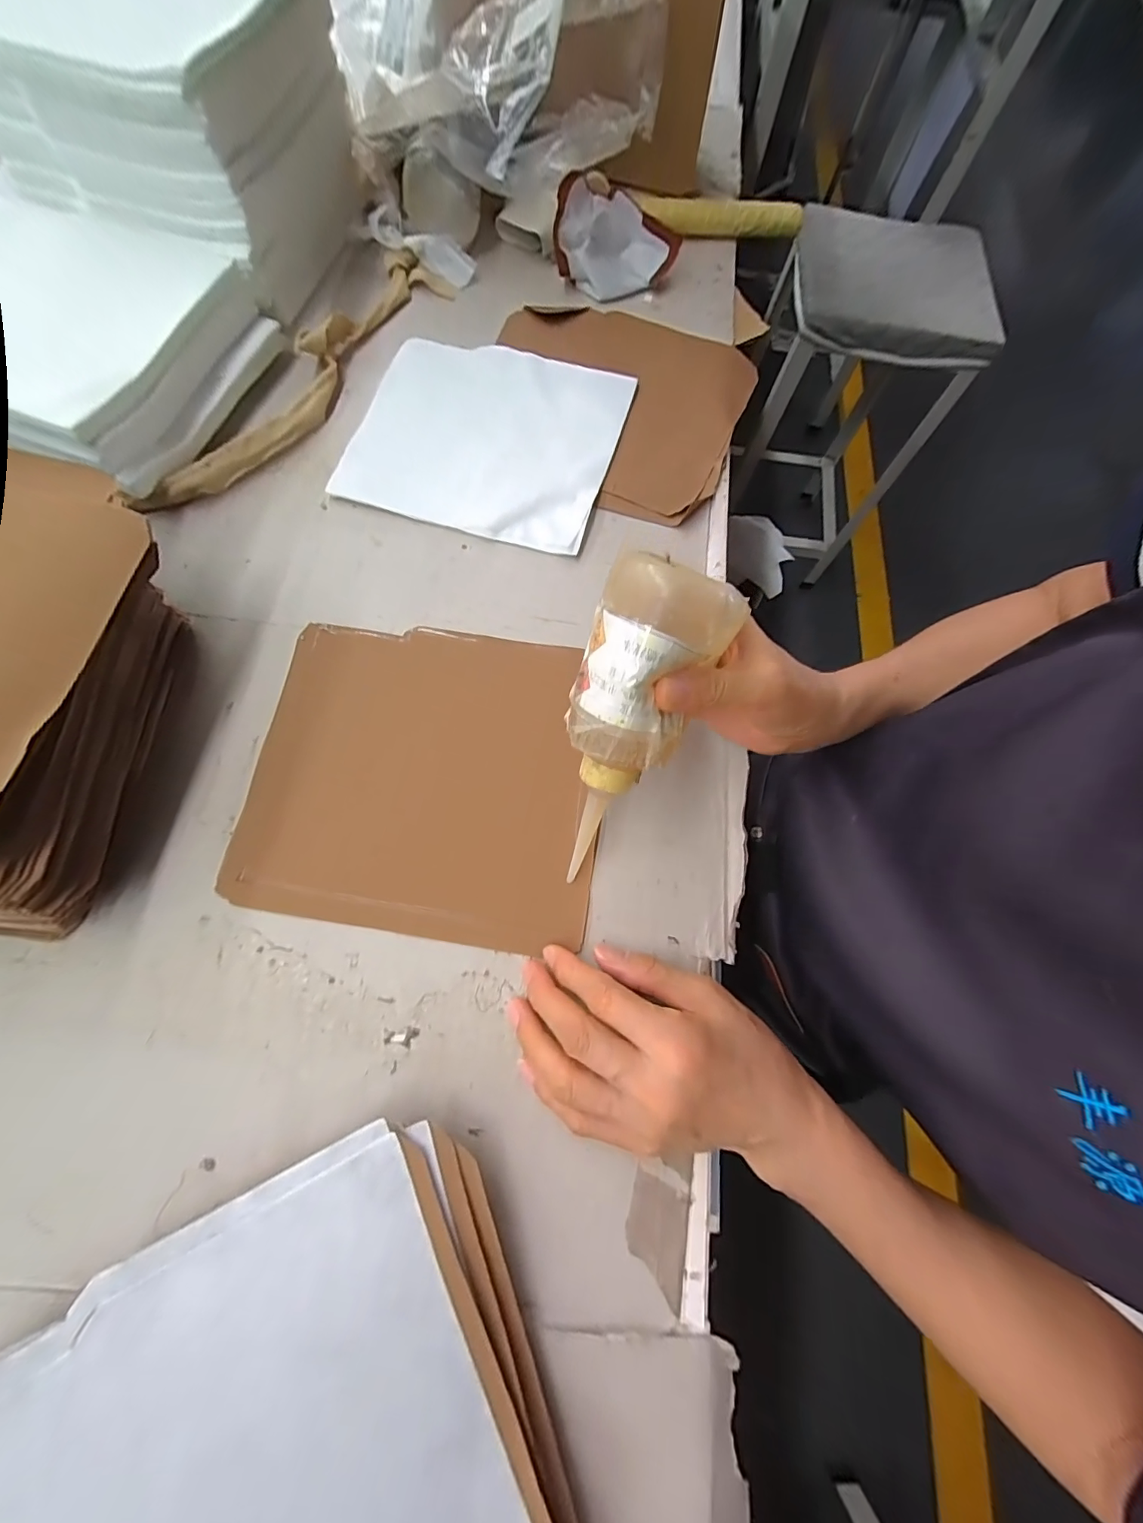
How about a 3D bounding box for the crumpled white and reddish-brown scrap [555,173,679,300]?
[{"bbox_3d":[0.039,-0.468,0.437,0.111,0.016,0.071,7,114,-16],"label":"crumpled white and reddish-brown scrap"}]

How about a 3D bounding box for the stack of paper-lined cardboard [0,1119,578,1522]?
[{"bbox_3d":[-0.134,0.325,0.187,0.266,0.033,0.246,-22,74,-8],"label":"stack of paper-lined cardboard"}]

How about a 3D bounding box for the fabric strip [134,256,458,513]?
[{"bbox_3d":[-0.214,-0.316,0.391,0.055,0.030,0.334,26,73,7],"label":"fabric strip"}]

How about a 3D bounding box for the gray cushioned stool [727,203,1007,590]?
[{"bbox_3d":[0.529,-0.723,1.005,0.346,0.507,0.333,12,72,0],"label":"gray cushioned stool"}]

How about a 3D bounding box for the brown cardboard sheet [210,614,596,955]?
[{"bbox_3d":[-0.092,0.006,0.314,0.218,0.011,0.197,8,72,2],"label":"brown cardboard sheet"}]

